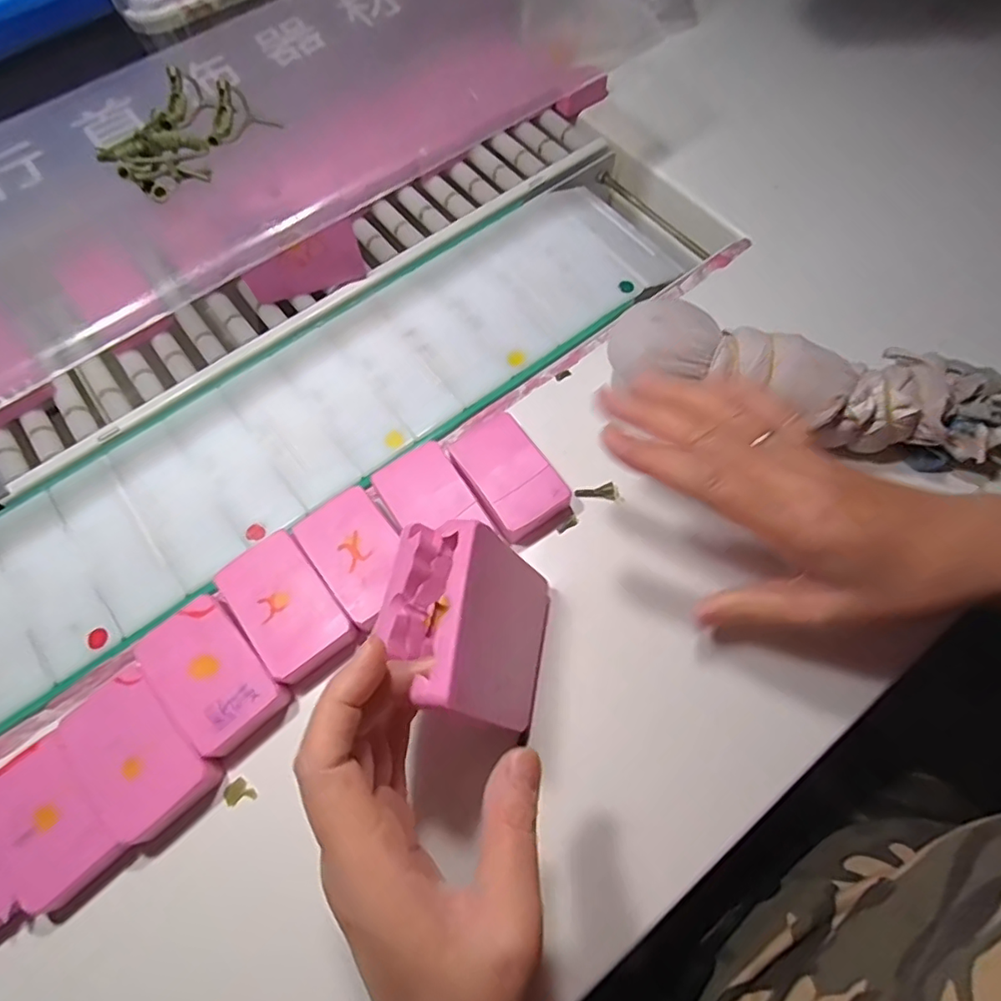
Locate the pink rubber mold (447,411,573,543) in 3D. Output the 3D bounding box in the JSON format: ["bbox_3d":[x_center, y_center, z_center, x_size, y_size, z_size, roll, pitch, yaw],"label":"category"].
[{"bbox_3d":[0.004,-0.014,0.339,0.044,0.020,0.072,-32,70,-12],"label":"pink rubber mold"}]

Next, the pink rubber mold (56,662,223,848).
[{"bbox_3d":[-0.173,0.121,0.281,0.045,0.017,0.073,-42,72,-15],"label":"pink rubber mold"}]

